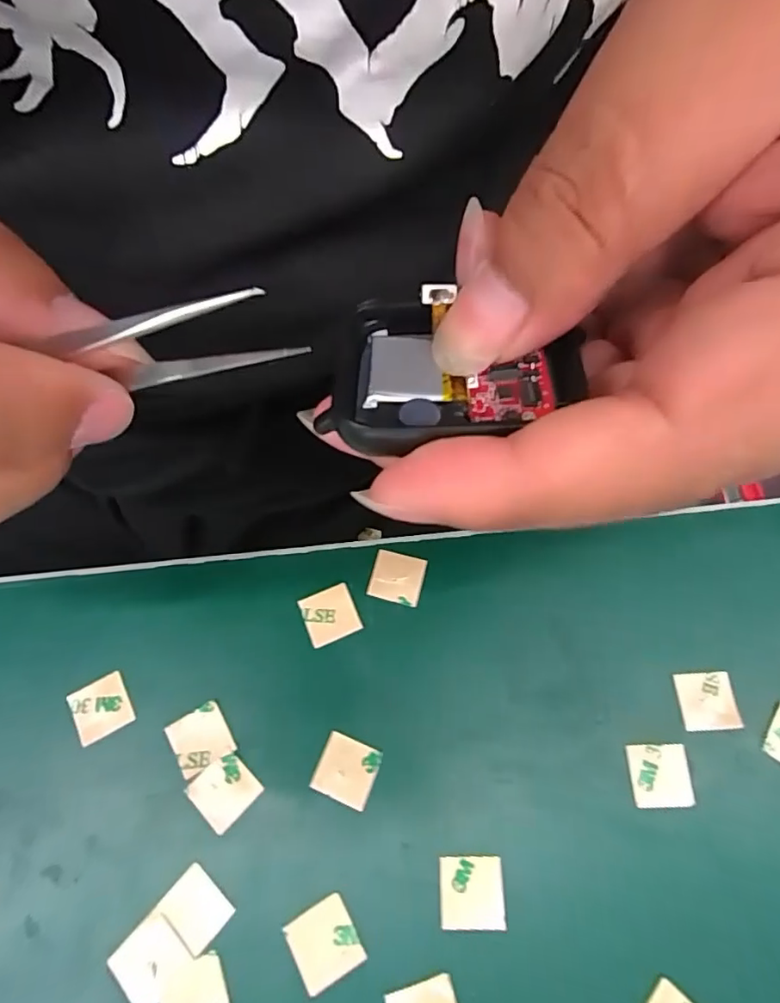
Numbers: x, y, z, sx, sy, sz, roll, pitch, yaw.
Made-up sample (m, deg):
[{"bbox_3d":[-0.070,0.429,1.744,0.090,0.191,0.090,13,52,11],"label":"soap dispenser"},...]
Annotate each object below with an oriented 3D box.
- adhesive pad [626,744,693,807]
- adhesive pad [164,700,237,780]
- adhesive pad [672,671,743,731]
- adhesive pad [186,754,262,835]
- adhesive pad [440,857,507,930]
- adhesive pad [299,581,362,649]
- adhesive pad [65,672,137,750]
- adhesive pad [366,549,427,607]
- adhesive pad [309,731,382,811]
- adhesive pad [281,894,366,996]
[{"bbox_3d":[0.072,0.074,0.147,0.015,0.004,0.015,-2,67,3],"label":"adhesive pad"},{"bbox_3d":[-0.053,0.065,0.150,0.015,0.004,0.015,-29,70,-11],"label":"adhesive pad"},{"bbox_3d":[0.089,0.056,0.153,0.016,0.004,0.015,-3,68,-1],"label":"adhesive pad"},{"bbox_3d":[-0.045,0.077,0.145,0.015,0.004,0.015,42,74,16],"label":"adhesive pad"},{"bbox_3d":[0.020,0.097,0.135,0.015,0.004,0.015,0,68,1],"label":"adhesive pad"},{"bbox_3d":[-0.018,0.033,0.163,0.016,0.004,0.015,-22,69,-8],"label":"adhesive pad"},{"bbox_3d":[-0.082,0.059,0.155,0.016,0.004,0.016,-27,71,-13],"label":"adhesive pad"},{"bbox_3d":[0.002,0.023,0.168,0.016,0.004,0.015,13,68,6],"label":"adhesive pad"},{"bbox_3d":[-0.012,0.072,0.147,0.015,0.004,0.015,20,69,9],"label":"adhesive pad"},{"bbox_3d":[-0.016,0.108,0.133,0.015,0.004,0.016,-28,69,-12],"label":"adhesive pad"}]

